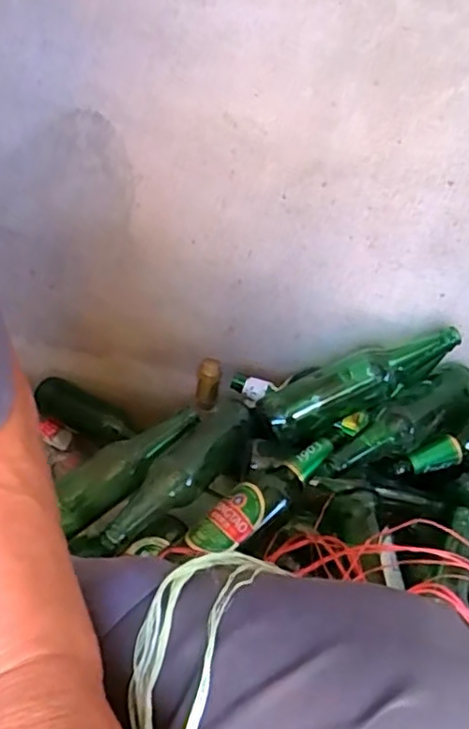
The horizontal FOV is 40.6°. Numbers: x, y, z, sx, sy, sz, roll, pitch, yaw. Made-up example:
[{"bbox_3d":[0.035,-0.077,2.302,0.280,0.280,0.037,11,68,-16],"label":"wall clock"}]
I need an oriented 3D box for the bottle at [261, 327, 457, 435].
[{"bbox_3d":[0.159,0.028,0.798,0.261,0.069,0.068,-22,38,4],"label":"bottle"}]

